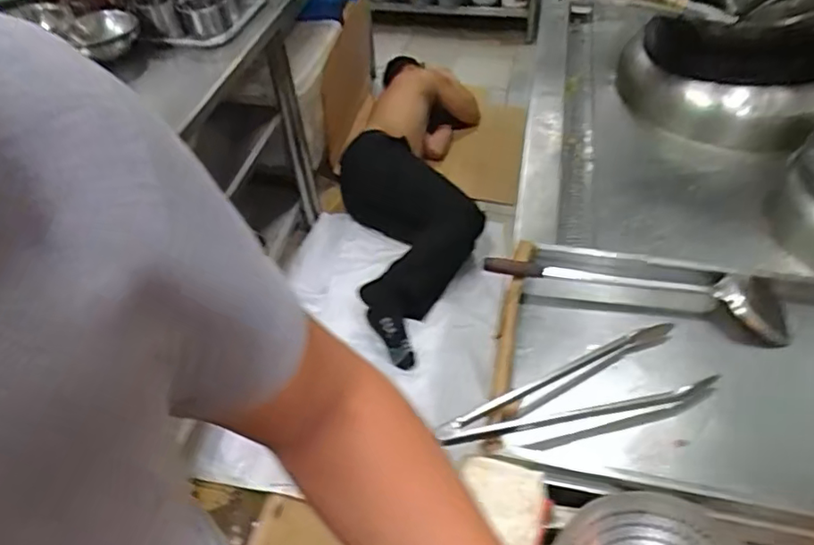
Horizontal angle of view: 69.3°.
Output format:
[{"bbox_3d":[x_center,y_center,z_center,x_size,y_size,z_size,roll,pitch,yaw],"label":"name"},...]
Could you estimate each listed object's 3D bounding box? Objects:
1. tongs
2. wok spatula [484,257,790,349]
[{"bbox_3d":[0.222,0.160,0.779,0.382,0.050,0.109,-17,48,-13],"label":"tongs"},{"bbox_3d":[0.347,0.022,0.909,0.437,0.055,0.085,13,49,14],"label":"wok spatula"}]

